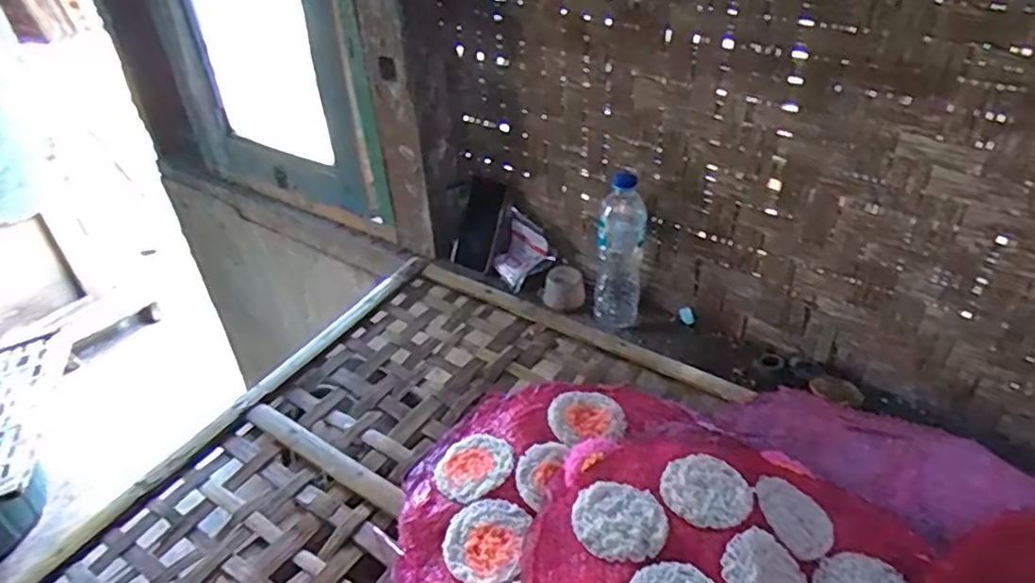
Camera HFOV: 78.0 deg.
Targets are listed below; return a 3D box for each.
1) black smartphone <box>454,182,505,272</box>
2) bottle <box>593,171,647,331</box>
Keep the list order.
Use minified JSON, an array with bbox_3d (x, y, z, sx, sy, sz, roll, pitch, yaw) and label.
[{"bbox_3d":[-0.061,-0.108,1.060,0.070,0.145,0.011,20,8,16],"label":"black smartphone"},{"bbox_3d":[0.145,-0.049,0.910,0.053,0.237,0.053,23,45,30],"label":"bottle"}]

